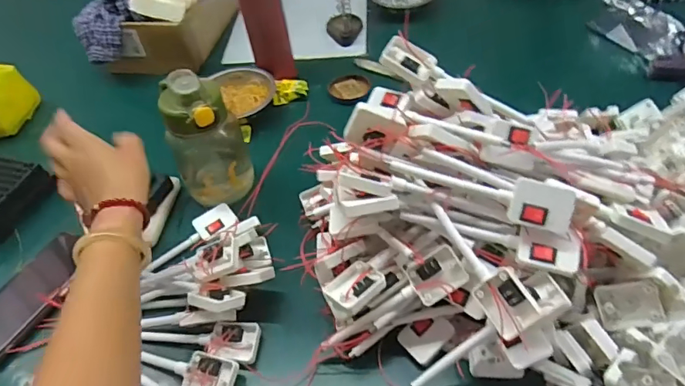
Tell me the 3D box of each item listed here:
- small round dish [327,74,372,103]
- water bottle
[{"bbox_3d":[0.012,-0.165,0.763,0.065,0.016,0.054,-12,44,-1],"label":"small round dish"},{"bbox_3d":[-0.164,-0.057,0.580,0.088,0.176,0.072,-22,45,-12],"label":"water bottle"}]

